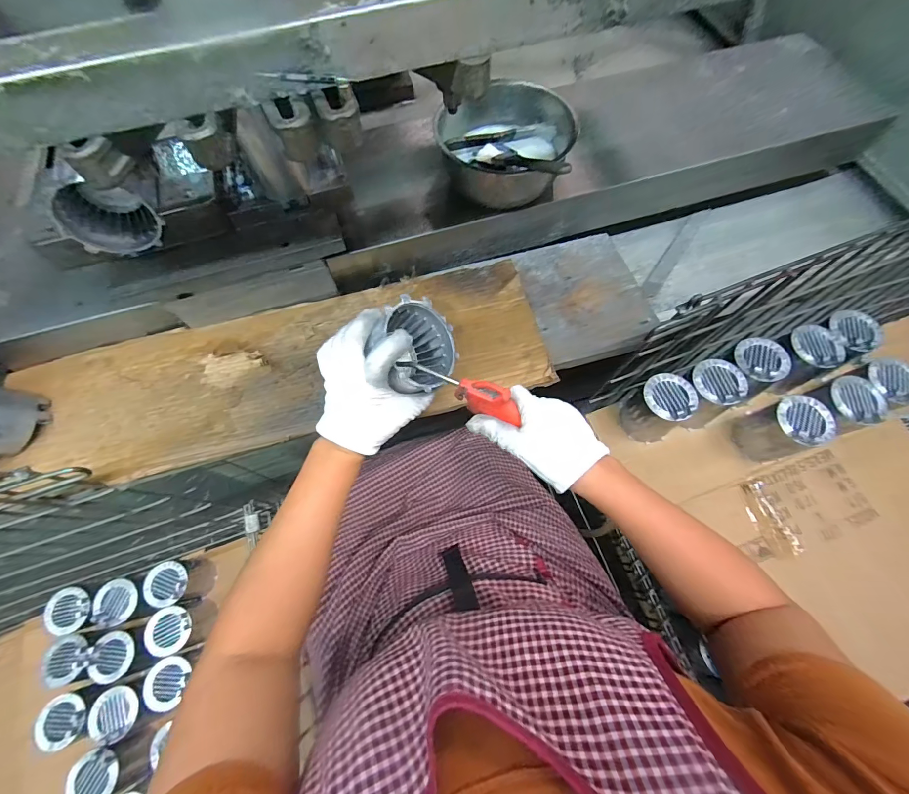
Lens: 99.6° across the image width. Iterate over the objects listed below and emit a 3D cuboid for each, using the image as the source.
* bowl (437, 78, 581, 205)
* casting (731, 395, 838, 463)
[{"bbox_3d":[0.079,-0.350,0.549,0.156,0.091,0.151,-1,68,1],"label":"bowl"},{"bbox_3d":[0.569,0.057,0.670,0.084,0.117,0.086,-1,68,1],"label":"casting"}]

